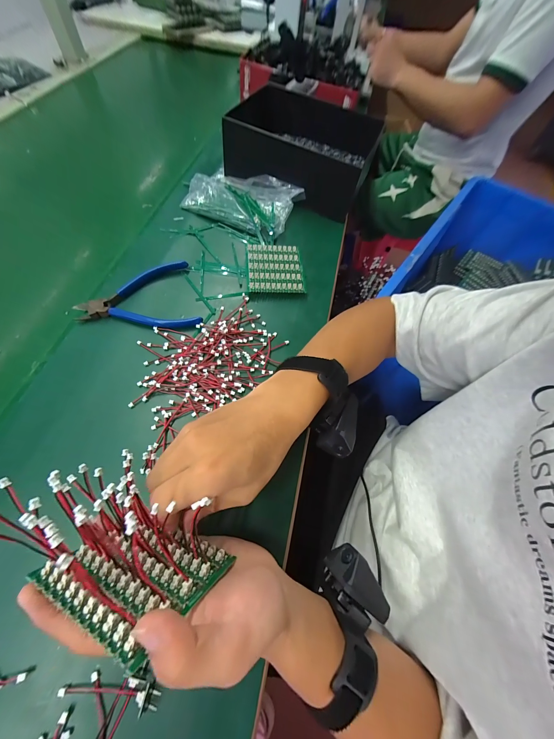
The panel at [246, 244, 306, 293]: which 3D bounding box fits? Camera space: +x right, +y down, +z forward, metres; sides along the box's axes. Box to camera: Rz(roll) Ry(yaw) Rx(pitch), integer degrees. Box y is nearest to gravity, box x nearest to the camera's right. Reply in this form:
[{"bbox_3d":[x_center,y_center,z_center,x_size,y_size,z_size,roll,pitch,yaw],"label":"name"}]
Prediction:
[{"bbox_3d":[-0.003,-0.145,0.379,0.078,0.015,0.082,-2,63,-7],"label":"panel"}]

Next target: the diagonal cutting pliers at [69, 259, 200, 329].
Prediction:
[{"bbox_3d":[-0.173,-0.084,0.335,0.137,0.017,0.102,-17,66,-14],"label":"diagonal cutting pliers"}]

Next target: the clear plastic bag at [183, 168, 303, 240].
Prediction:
[{"bbox_3d":[-0.056,-0.283,0.435,0.168,0.026,0.113,24,63,7],"label":"clear plastic bag"}]

